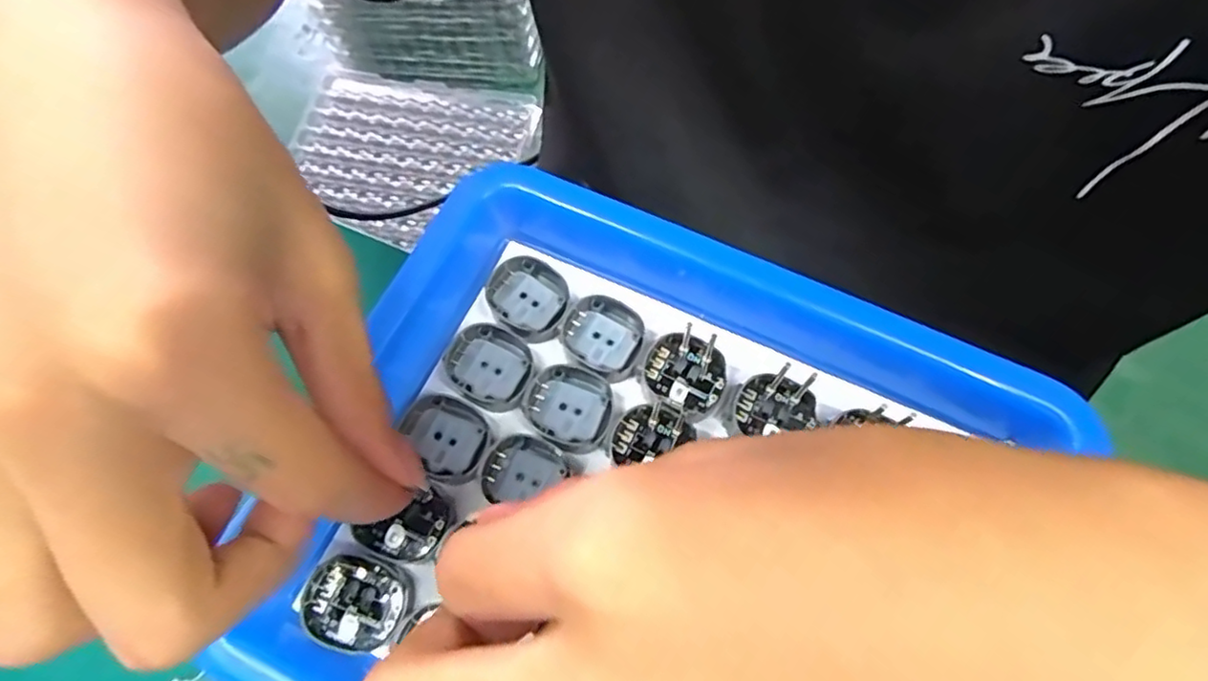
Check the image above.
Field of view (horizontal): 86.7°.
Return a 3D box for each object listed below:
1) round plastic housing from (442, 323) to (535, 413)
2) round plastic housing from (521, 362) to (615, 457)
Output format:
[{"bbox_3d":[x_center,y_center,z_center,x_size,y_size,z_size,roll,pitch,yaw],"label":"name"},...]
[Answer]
[{"bbox_3d":[-0.039,0.008,0.213,0.030,0.004,0.026,30,71,11],"label":"round plastic housing"},{"bbox_3d":[-0.011,0.022,0.211,0.029,0.005,0.026,33,72,12],"label":"round plastic housing"}]

